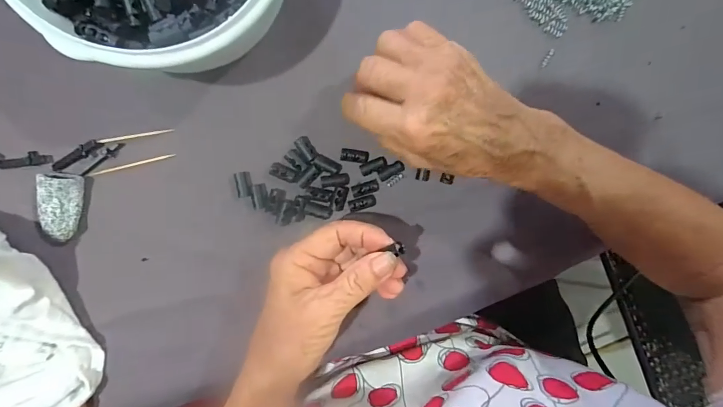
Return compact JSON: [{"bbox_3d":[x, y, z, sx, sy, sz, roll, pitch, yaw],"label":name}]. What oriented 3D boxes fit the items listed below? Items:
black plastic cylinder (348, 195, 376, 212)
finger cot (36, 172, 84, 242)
[{"bbox_3d":[0.002,0.000,0.297,0.022,0.008,0.009,-17,99,-15],"label":"black plastic cylinder"},{"bbox_3d":[-0.210,0.002,0.275,0.024,0.015,0.046,7,97,-6],"label":"finger cot"}]

